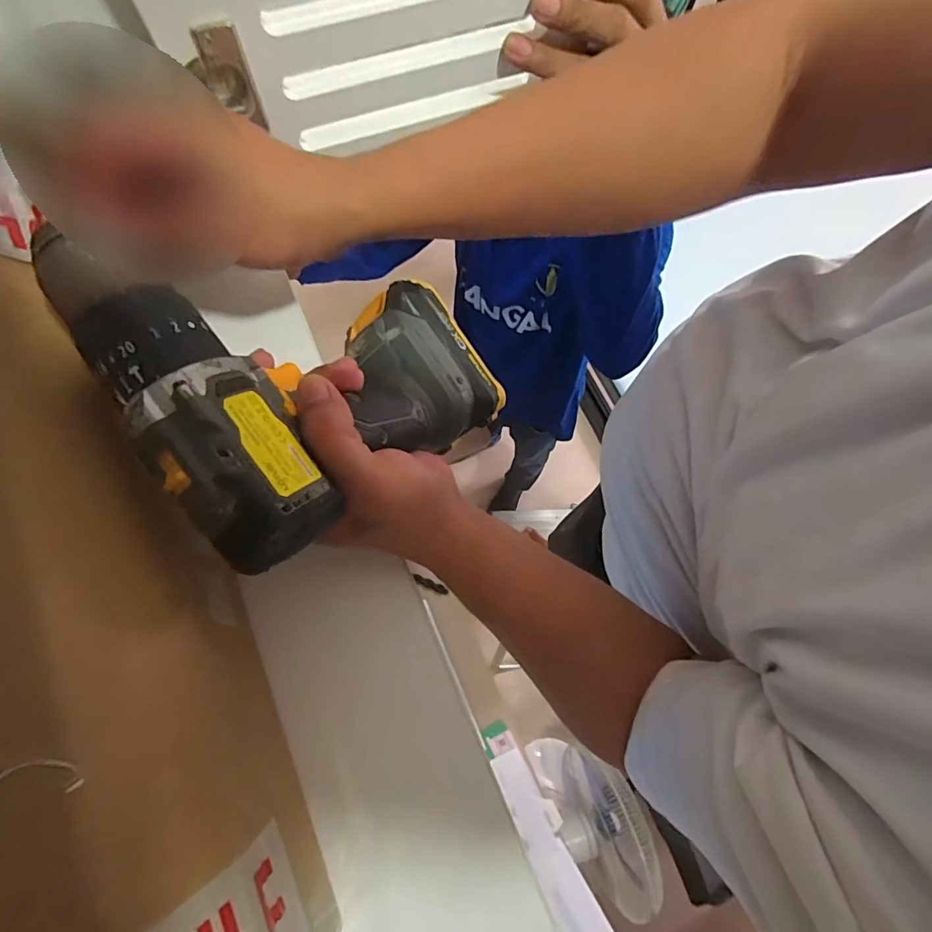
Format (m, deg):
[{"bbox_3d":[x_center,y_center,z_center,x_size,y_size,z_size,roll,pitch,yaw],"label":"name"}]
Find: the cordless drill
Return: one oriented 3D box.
[{"bbox_3d":[-0.070,-0.051,0.265,0.126,0.212,0.073,40,118,10],"label":"cordless drill"}]

